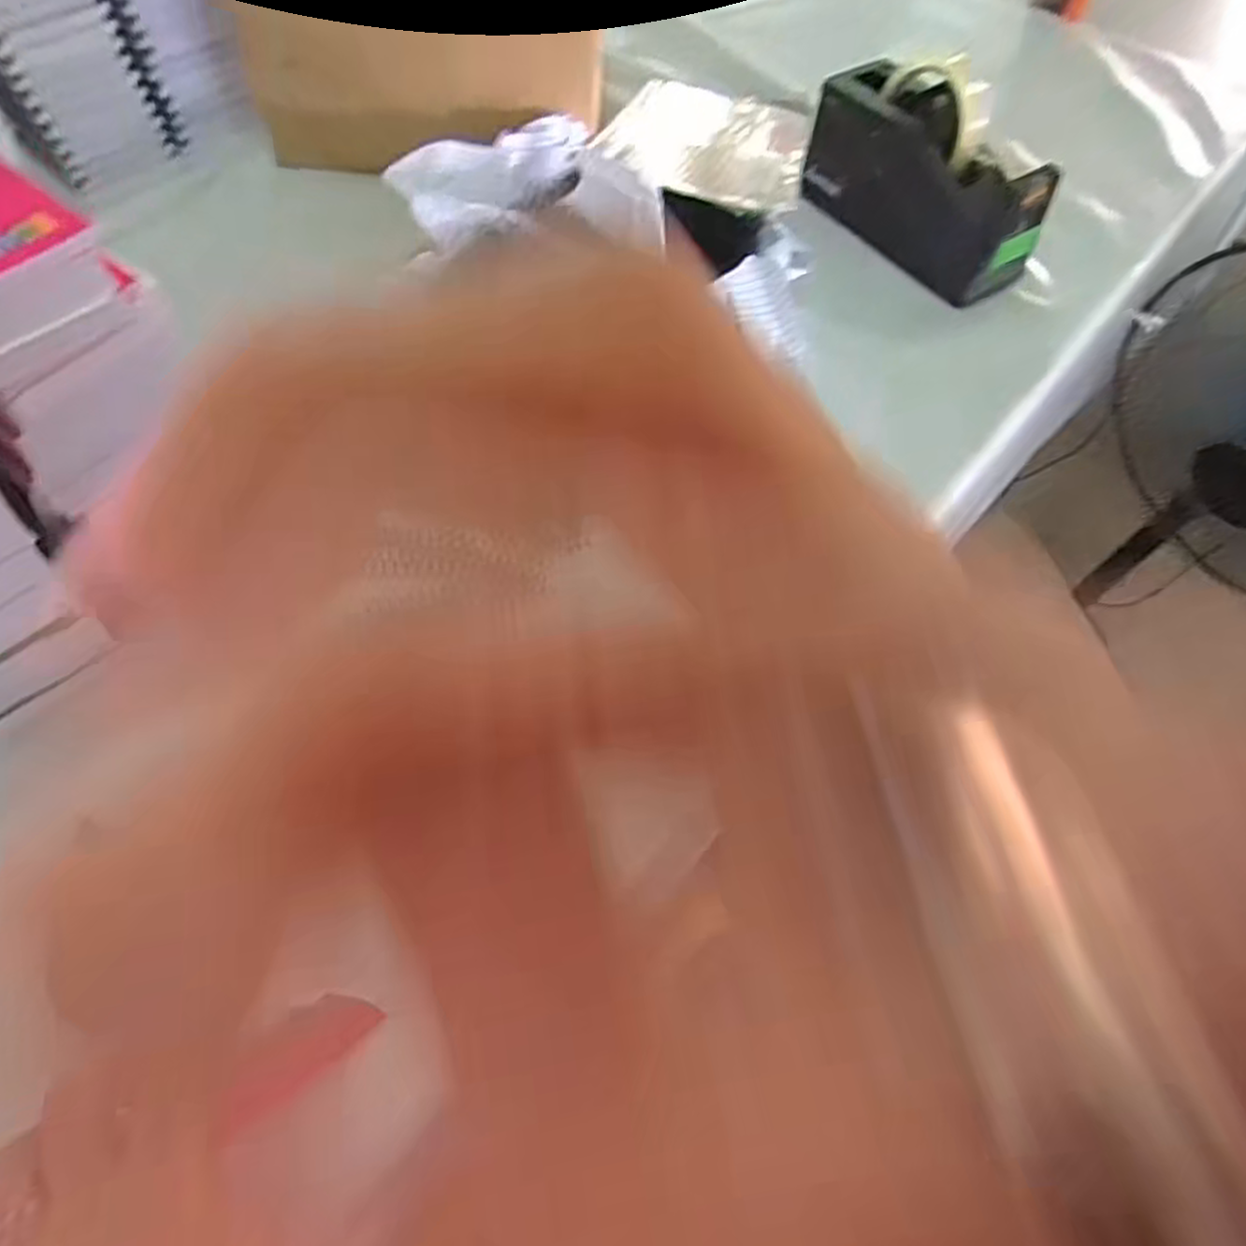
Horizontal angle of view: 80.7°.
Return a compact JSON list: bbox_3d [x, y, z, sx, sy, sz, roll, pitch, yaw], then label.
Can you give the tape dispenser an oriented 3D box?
[{"bbox_3d":[0.238,-0.362,0.587,0.060,0.121,0.197,-32,66,-19],"label":"tape dispenser"}]

